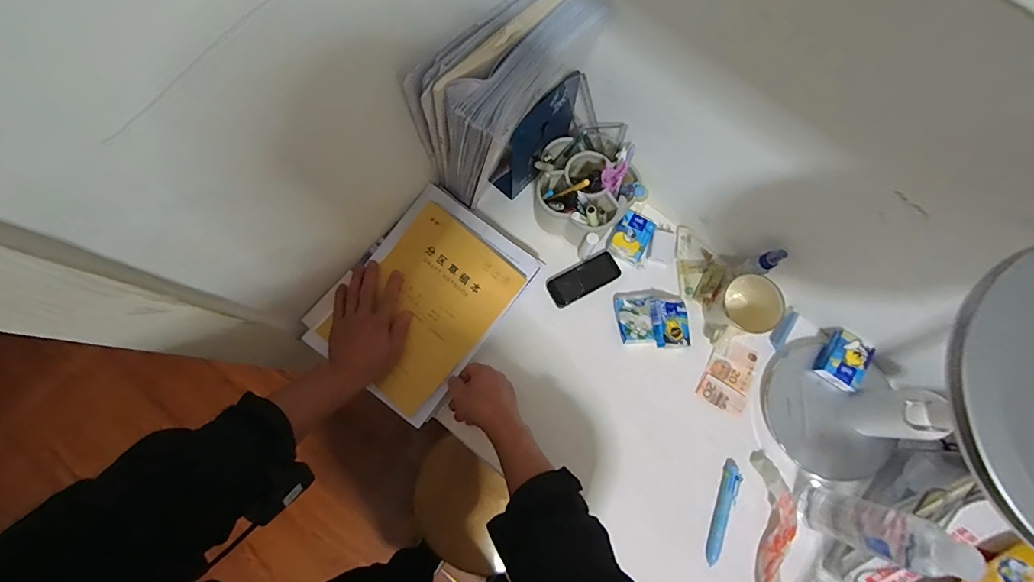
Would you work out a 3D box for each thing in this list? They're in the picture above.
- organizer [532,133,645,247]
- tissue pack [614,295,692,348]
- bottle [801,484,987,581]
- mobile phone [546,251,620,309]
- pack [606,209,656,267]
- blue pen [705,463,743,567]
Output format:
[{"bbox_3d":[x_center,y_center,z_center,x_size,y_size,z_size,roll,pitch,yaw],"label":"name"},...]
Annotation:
[{"bbox_3d":[0.103,-0.156,0.666,0.136,0.140,0.146,0,76,-2],"label":"organizer"},{"bbox_3d":[0.208,0.047,0.675,0.114,0.030,0.071,6,76,0],"label":"tissue pack"},{"bbox_3d":[0.434,0.287,0.521,0.059,0.224,0.058,19,76,3],"label":"bottle"},{"bbox_3d":[0.106,-0.019,0.701,0.117,0.006,0.051,-28,79,-8],"label":"mobile phone"},{"bbox_3d":[0.185,-0.088,0.713,0.057,0.017,0.080,27,77,5],"label":"pack"},{"bbox_3d":[0.294,0.318,0.631,0.022,0.013,0.136,22,77,4],"label":"blue pen"}]

